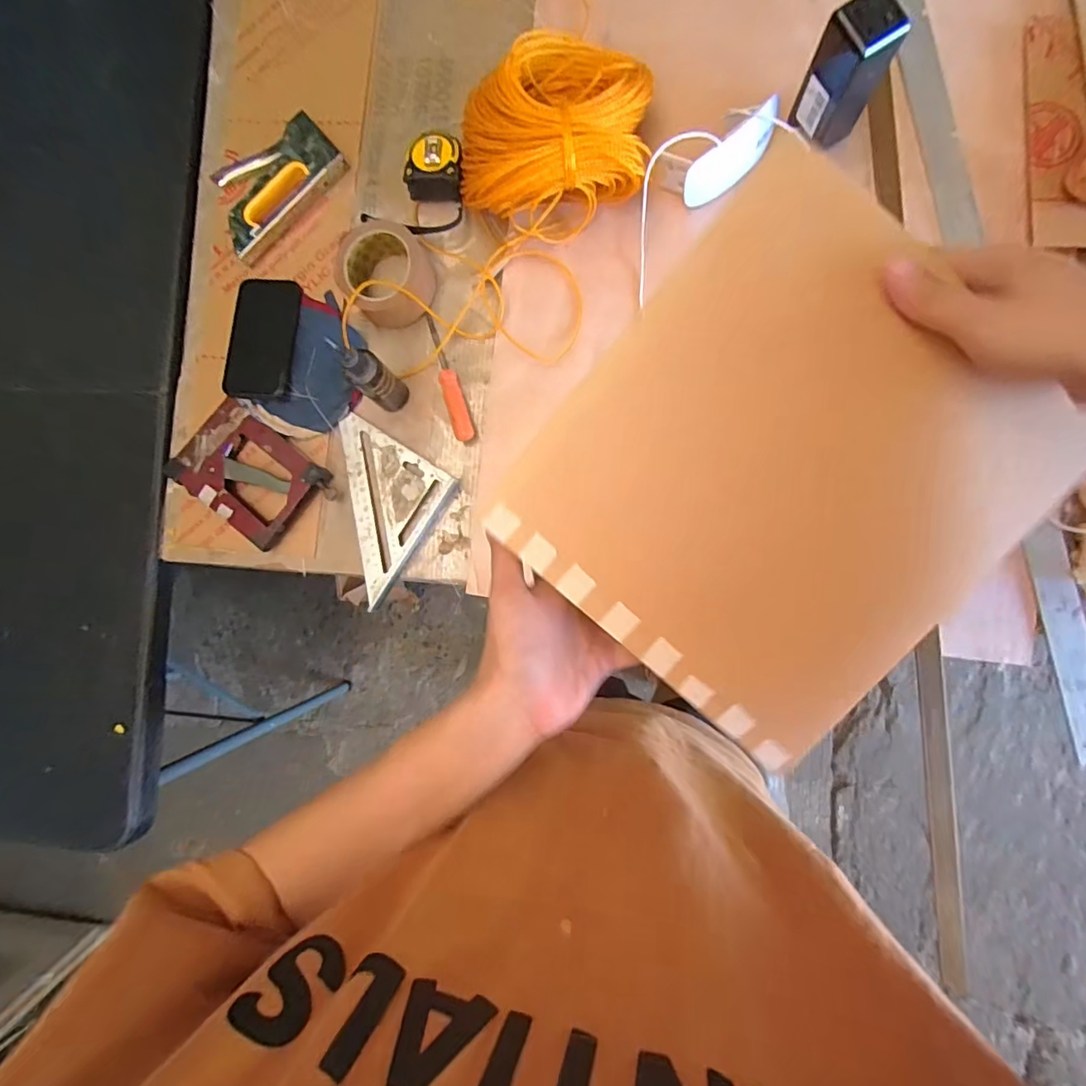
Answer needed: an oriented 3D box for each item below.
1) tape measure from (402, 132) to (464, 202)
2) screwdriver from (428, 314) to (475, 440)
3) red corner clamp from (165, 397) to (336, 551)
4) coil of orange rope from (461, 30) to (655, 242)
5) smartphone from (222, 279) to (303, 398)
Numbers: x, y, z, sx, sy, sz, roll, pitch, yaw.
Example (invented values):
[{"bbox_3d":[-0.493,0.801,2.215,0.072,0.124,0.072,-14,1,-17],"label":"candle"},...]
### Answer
[{"bbox_3d":[-0.122,-0.438,0.630,0.069,0.034,0.065,9,89,7],"label":"tape measure"},{"bbox_3d":[-0.112,-0.195,0.633,0.022,0.021,0.158,-19,86,6],"label":"screwdriver"},{"bbox_3d":[-0.349,-0.081,0.641,0.174,0.026,0.119,37,92,7],"label":"red corner clamp"},{"bbox_3d":[0.013,-0.434,0.582,0.207,0.102,0.161,-6,87,7],"label":"coil of orange rope"},{"bbox_3d":[-0.336,-0.244,0.643,0.076,0.009,0.141,8,88,2],"label":"smartphone"}]

